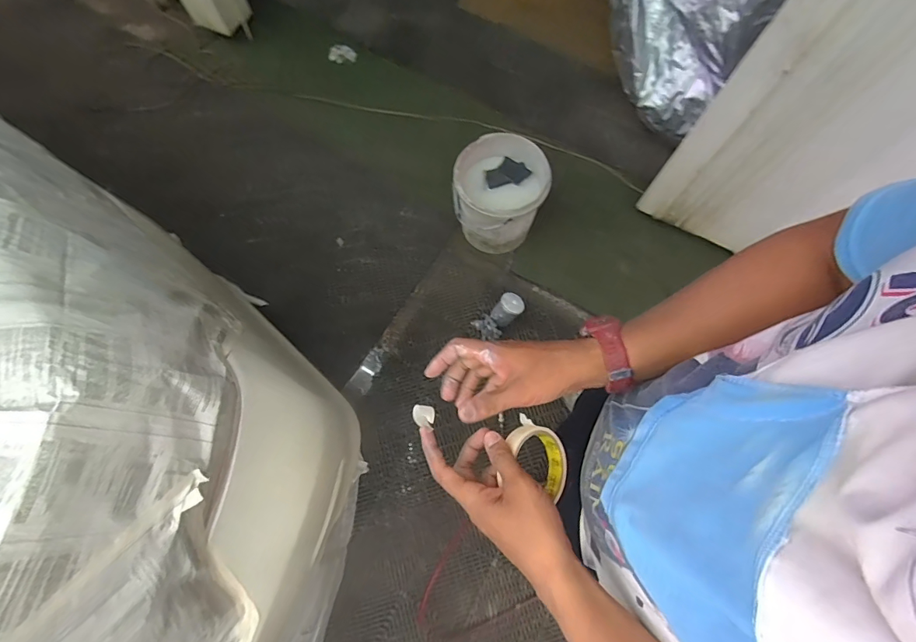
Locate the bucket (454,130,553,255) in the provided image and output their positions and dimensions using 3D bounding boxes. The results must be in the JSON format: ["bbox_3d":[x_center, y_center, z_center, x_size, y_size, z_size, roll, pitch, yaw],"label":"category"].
[{"bbox_3d":[0.136,-0.425,1.496,0.296,0.306,0.279,0,73,-1],"label":"bucket"}]

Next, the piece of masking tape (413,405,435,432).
[{"bbox_3d":[-0.036,0.098,0.454,0.024,0.015,0.020,14,74,2],"label":"piece of masking tape"}]

